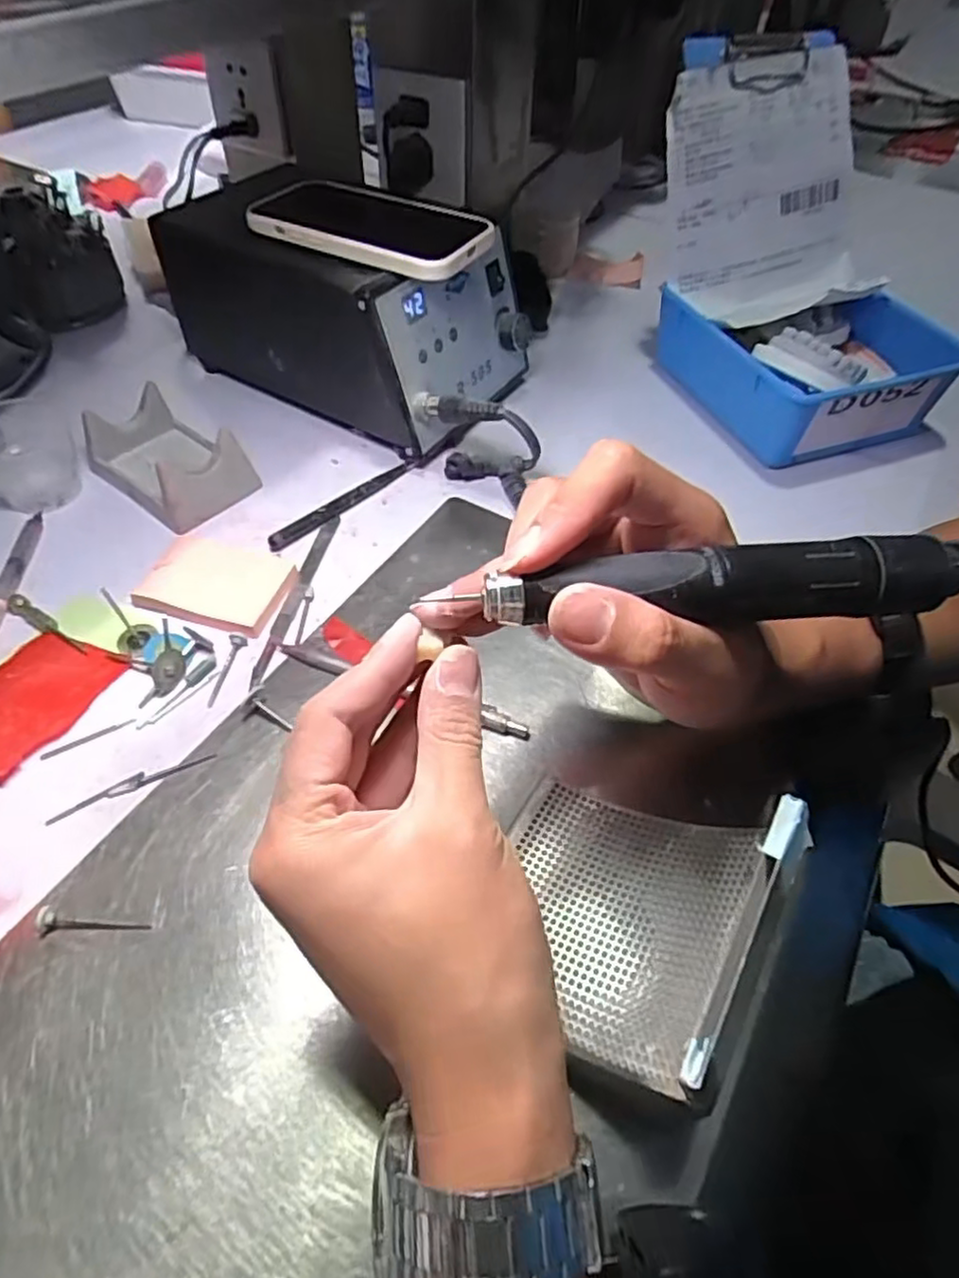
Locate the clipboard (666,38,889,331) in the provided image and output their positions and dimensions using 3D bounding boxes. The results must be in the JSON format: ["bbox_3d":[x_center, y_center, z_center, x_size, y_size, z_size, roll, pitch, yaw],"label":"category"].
[{"bbox_3d":[0.203,-0.323,0.487,0.149,0.171,0.024,-21,26,-11],"label":"clipboard"}]

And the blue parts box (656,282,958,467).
[{"bbox_3d":[0.238,-0.206,0.501,0.166,0.071,0.164,-17,54,-16],"label":"blue parts box"}]

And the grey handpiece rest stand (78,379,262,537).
[{"bbox_3d":[-0.196,-0.115,0.434,0.102,0.036,0.065,34,57,23],"label":"grey handpiece rest stand"}]

